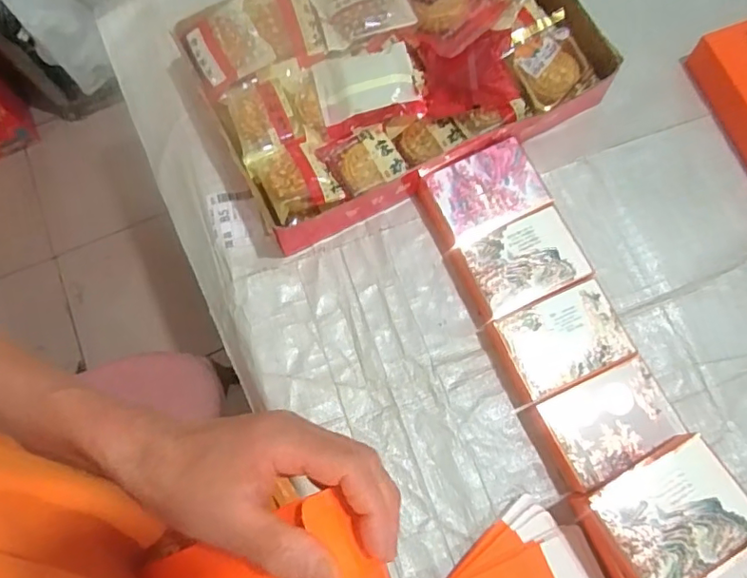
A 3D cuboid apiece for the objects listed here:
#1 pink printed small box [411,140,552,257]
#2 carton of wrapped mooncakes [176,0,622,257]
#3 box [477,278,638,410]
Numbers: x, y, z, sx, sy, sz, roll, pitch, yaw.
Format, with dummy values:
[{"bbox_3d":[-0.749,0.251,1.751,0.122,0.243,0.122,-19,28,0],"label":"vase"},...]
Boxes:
[{"bbox_3d":[0.134,-0.112,0.683,0.129,0.057,0.100,-25,74,-5],"label":"pink printed small box"},{"bbox_3d":[0.022,-0.298,0.710,0.478,0.083,0.342,-26,74,-5],"label":"carton of wrapped mooncakes"},{"bbox_3d":[0.208,0.063,0.626,0.139,0.053,0.096,-23,74,-5],"label":"box"}]

